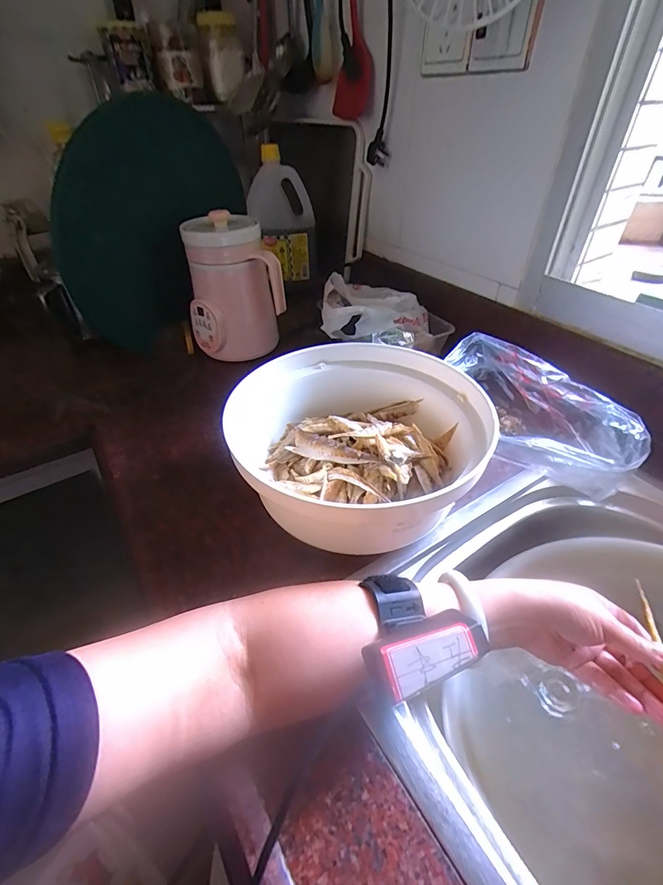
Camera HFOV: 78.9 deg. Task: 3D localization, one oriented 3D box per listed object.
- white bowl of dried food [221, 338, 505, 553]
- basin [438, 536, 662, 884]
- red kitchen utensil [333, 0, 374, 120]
[{"bbox_3d":[0.038,-0.001,0.405,0.218,0.093,0.212,0,41,0],"label":"white bowl of dried food"},{"bbox_3d":[0.266,0.229,0.328,0.290,0.085,0.306,0,41,0],"label":"basin"},{"bbox_3d":[0.029,-0.649,0.577,0.027,0.291,0.088,-29,47,-23],"label":"red kitchen utensil"}]

